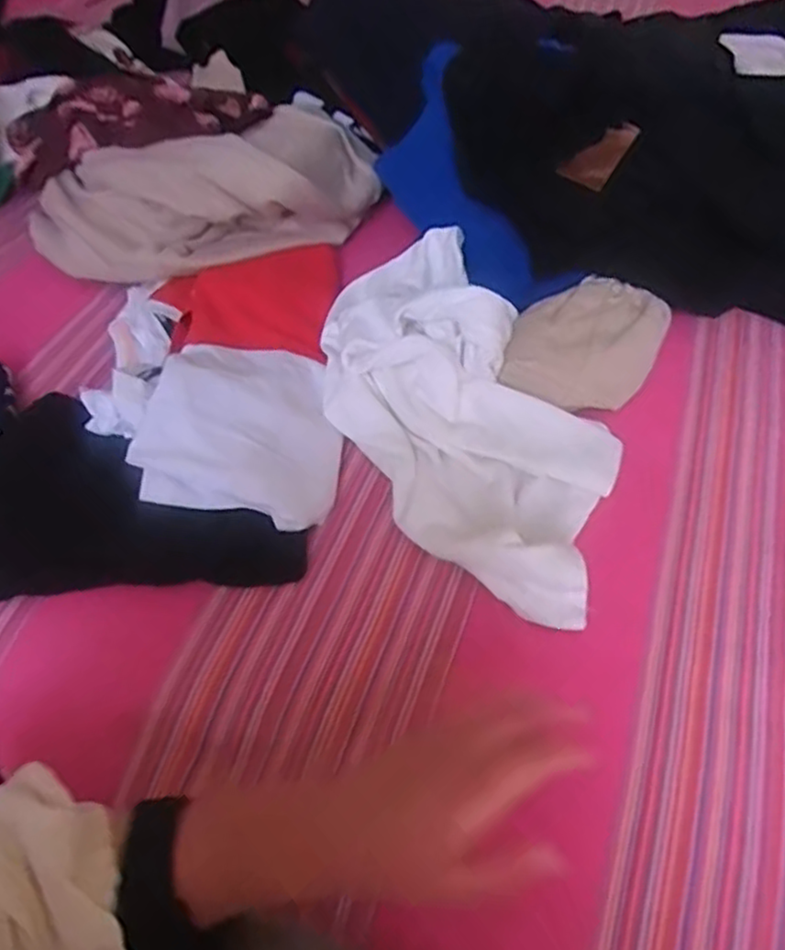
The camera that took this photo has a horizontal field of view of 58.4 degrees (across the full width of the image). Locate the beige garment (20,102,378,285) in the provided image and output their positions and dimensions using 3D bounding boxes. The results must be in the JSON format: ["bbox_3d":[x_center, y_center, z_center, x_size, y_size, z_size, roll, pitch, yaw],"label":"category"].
[{"bbox_3d":[-0.197,-0.313,0.748,0.349,0.098,0.192,-25,54,-16],"label":"beige garment"}]

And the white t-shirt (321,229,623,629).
[{"bbox_3d":[0.055,-0.066,0.559,0.174,0.090,0.373,-24,54,-16],"label":"white t-shirt"}]

